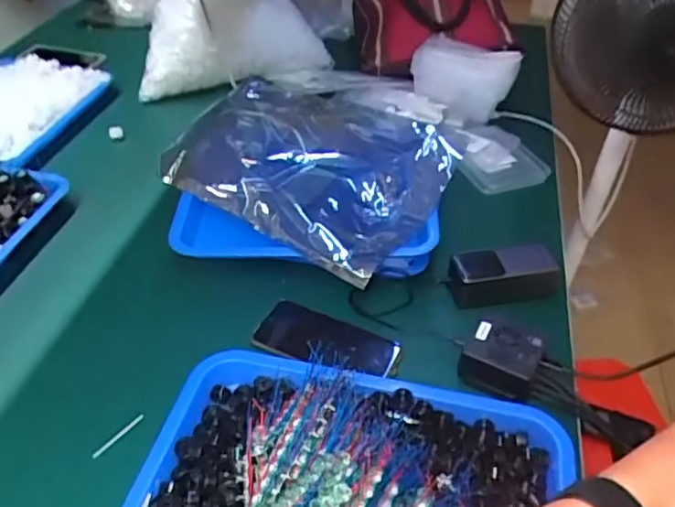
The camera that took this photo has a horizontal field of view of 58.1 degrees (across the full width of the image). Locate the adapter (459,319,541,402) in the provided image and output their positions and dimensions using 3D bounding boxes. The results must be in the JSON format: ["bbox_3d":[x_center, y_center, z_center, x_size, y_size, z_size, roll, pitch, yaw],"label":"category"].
[{"bbox_3d":[0.175,0.116,0.664,0.080,0.053,0.053,17,44,17],"label":"adapter"}]

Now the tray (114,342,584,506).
[{"bbox_3d":[0.008,0.215,0.514,0.370,0.079,0.294,8,42,8],"label":"tray"}]

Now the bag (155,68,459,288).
[{"bbox_3d":[-0.034,-0.128,0.777,0.330,0.097,0.280,26,47,25],"label":"bag"}]

